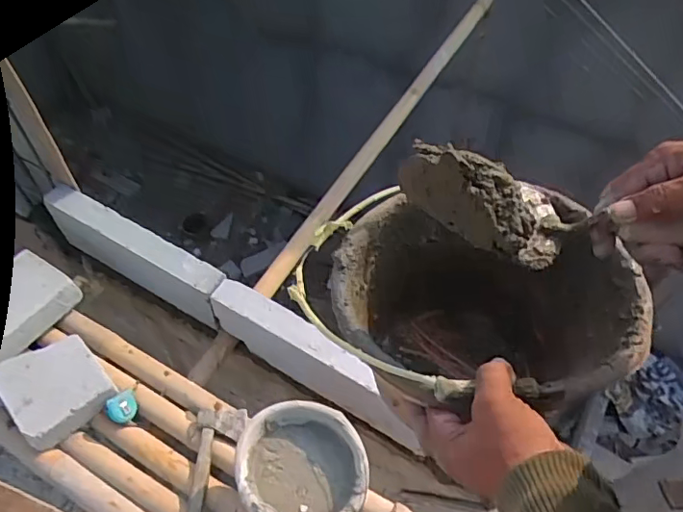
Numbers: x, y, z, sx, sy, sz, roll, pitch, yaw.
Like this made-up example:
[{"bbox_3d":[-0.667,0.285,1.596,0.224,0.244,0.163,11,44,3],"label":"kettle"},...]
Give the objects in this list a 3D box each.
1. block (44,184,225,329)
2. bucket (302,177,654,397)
[{"bbox_3d":[-0.553,-0.001,1.516,0.553,0.231,0.079,27,57,16],"label":"block"},{"bbox_3d":[0.130,0.080,0.582,0.279,0.226,0.223,-11,55,-11],"label":"bucket"}]

